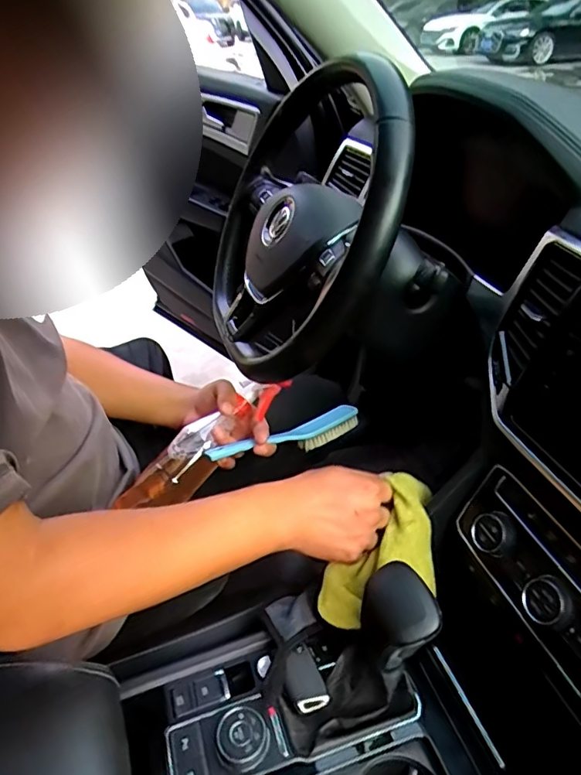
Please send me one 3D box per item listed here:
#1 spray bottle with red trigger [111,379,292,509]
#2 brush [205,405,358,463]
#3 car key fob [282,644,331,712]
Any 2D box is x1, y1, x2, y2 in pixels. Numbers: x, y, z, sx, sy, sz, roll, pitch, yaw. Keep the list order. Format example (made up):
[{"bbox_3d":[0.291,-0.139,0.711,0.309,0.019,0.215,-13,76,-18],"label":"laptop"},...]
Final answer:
[{"bbox_3d":[-0.108,0.076,0.660,0.256,0.055,0.065,-40,48,-11],"label":"spray bottle with red trigger"},{"bbox_3d":[-0.002,0.066,0.676,0.216,0.048,0.038,-24,42,-26],"label":"brush"},{"bbox_3d":[0.012,0.283,0.501,0.036,0.020,0.057,-13,39,-14],"label":"car key fob"}]

